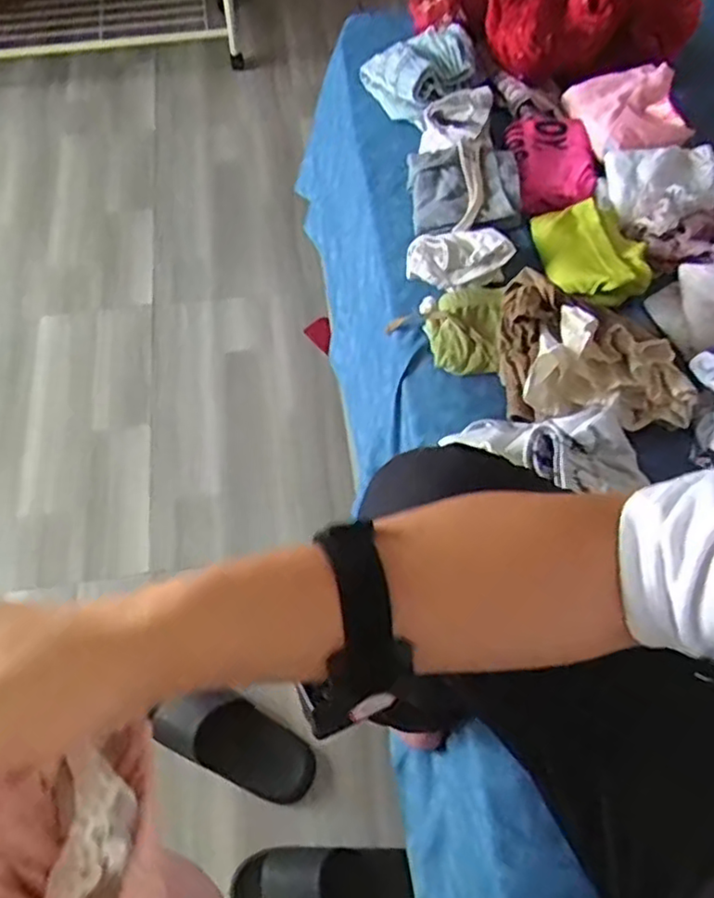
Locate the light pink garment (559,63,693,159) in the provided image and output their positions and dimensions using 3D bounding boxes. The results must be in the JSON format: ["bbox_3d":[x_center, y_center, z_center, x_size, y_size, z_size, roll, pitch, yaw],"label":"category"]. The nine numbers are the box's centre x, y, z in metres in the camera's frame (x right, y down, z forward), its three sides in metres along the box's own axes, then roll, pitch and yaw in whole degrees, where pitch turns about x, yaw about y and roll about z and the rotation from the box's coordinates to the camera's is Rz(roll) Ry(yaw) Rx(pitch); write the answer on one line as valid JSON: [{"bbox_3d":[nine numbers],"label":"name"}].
[{"bbox_3d":[0.367,-0.451,0.918,0.131,0.070,0.151,-5,59,-5],"label":"light pink garment"}]

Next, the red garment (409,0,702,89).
[{"bbox_3d":[0.265,-0.631,0.972,0.397,0.125,0.209,21,60,11],"label":"red garment"}]

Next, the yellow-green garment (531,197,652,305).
[{"bbox_3d":[0.283,-0.239,0.820,0.103,0.053,0.149,-10,60,-7],"label":"yellow-green garment"}]

